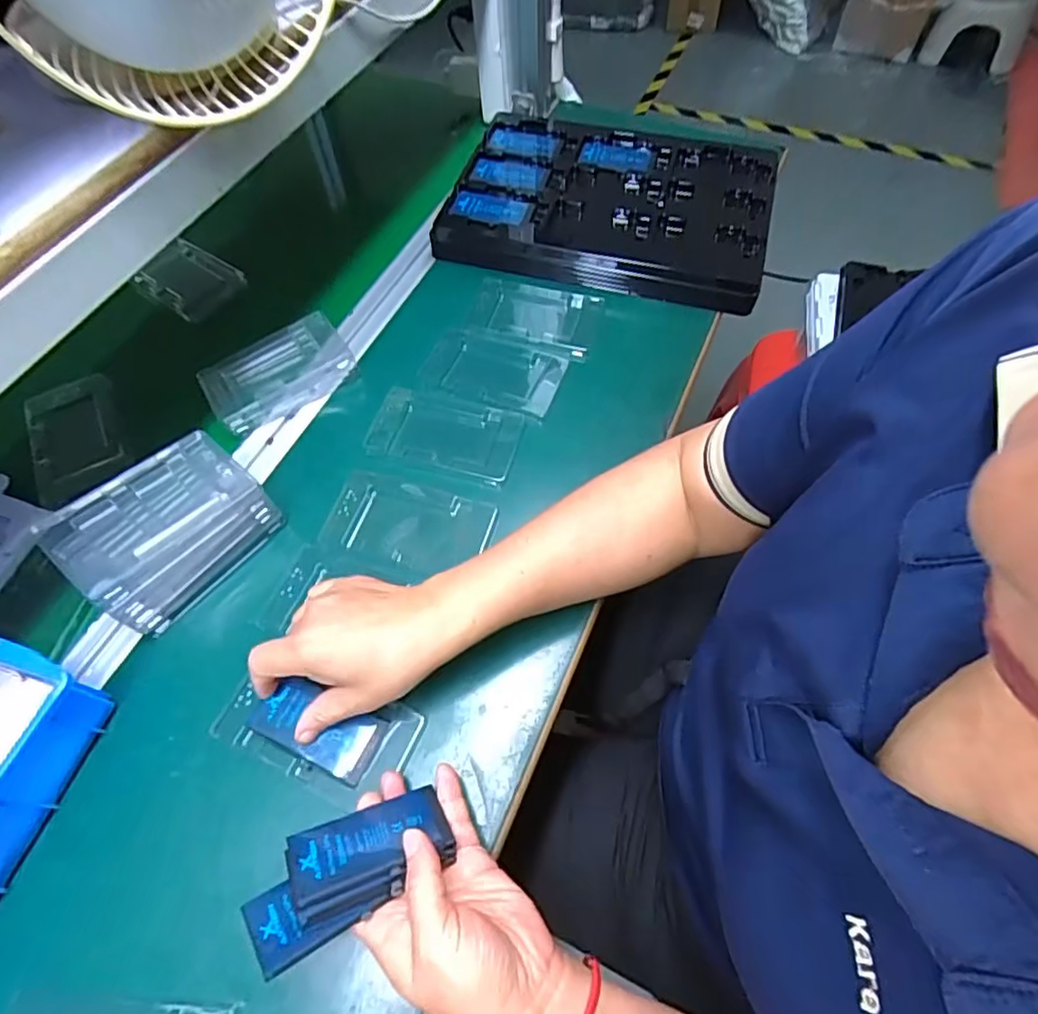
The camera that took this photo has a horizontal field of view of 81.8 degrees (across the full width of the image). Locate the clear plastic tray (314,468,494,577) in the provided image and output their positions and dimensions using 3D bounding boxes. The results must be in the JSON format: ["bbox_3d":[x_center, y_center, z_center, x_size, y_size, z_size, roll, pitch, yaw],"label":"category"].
[{"bbox_3d":[-0.088,0.015,0.481,0.127,0.013,0.075,13,61,5],"label":"clear plastic tray"}]

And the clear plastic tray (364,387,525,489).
[{"bbox_3d":[-0.065,-0.064,0.523,0.126,0.009,0.077,15,62,6],"label":"clear plastic tray"}]

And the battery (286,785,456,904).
[{"bbox_3d":[-0.084,0.187,0.339,0.083,0.007,0.045,-11,27,-25],"label":"battery"}]

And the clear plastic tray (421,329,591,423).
[{"bbox_3d":[-0.020,-0.129,0.559,0.135,0.014,0.089,18,62,8],"label":"clear plastic tray"}]

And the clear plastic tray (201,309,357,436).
[{"bbox_3d":[-0.220,-0.126,0.544,0.126,0.026,0.079,-28,66,-16],"label":"clear plastic tray"}]

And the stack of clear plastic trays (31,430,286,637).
[{"bbox_3d":[-0.257,0.017,0.440,0.089,0.058,0.131,37,66,17],"label":"stack of clear plastic trays"}]

